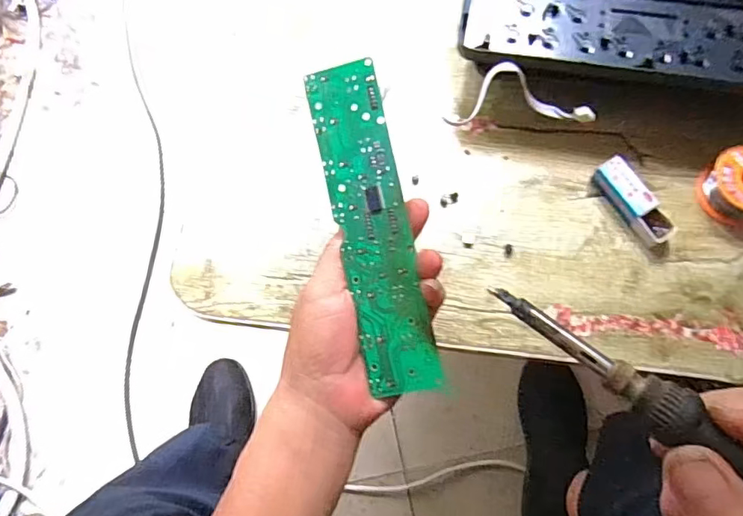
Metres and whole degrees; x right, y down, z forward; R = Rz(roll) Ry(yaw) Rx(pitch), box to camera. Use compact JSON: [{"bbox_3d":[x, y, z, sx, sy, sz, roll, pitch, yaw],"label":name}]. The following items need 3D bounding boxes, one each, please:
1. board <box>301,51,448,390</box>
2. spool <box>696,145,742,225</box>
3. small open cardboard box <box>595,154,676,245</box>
[{"bbox_3d":[0.001,-0.018,0.326,0.044,0.004,0.205,-12,87,9],"label":"board"},{"bbox_3d":[0.283,-0.056,0.396,0.053,0.028,0.052,-1,74,2],"label":"spool"},{"bbox_3d":[0.199,-0.042,0.400,0.024,0.020,0.070,-29,75,-6],"label":"small open cardboard box"}]

